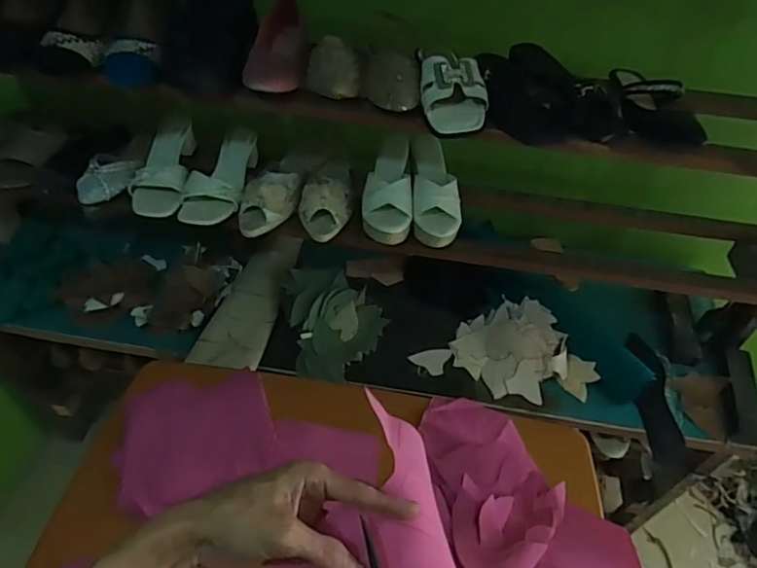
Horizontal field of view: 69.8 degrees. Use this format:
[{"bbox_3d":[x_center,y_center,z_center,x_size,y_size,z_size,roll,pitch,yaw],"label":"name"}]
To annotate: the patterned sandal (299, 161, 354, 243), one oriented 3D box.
[{"bbox_3d":[-0.090,-0.166,0.939,0.088,0.063,0.212,0,48,-3],"label":"patterned sandal"}]

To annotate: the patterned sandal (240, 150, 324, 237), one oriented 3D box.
[{"bbox_3d":[-0.174,-0.169,0.931,0.084,0.060,0.211,18,50,13],"label":"patterned sandal"}]

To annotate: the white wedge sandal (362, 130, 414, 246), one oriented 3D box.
[{"bbox_3d":[0.016,-0.163,0.929,0.083,0.070,0.208,3,48,-1],"label":"white wedge sandal"}]

